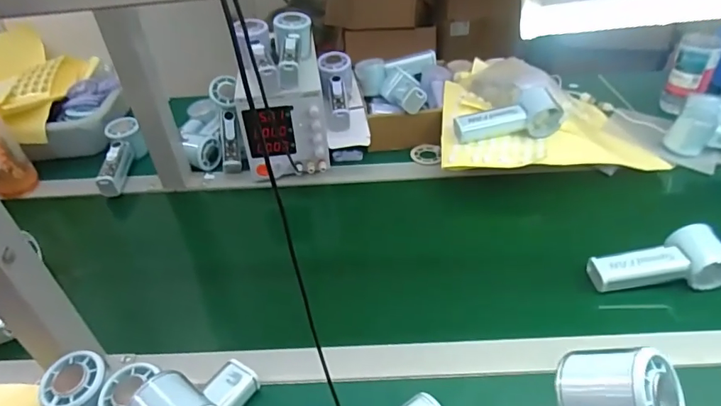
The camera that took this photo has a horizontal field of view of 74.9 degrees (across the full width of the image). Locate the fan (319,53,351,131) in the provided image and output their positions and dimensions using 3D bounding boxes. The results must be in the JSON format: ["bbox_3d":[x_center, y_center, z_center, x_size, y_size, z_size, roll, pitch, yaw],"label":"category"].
[{"bbox_3d":[-0.039,-0.184,0.780,0.053,0.060,0.156,-5,63,0],"label":"fan"}]

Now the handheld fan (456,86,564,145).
[{"bbox_3d":[0.217,-0.129,0.702,0.154,0.051,0.056,-5,39,-1],"label":"handheld fan"}]

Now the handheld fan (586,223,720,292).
[{"bbox_3d":[0.348,0.071,0.547,0.150,0.043,0.063,-10,39,-8],"label":"handheld fan"}]

